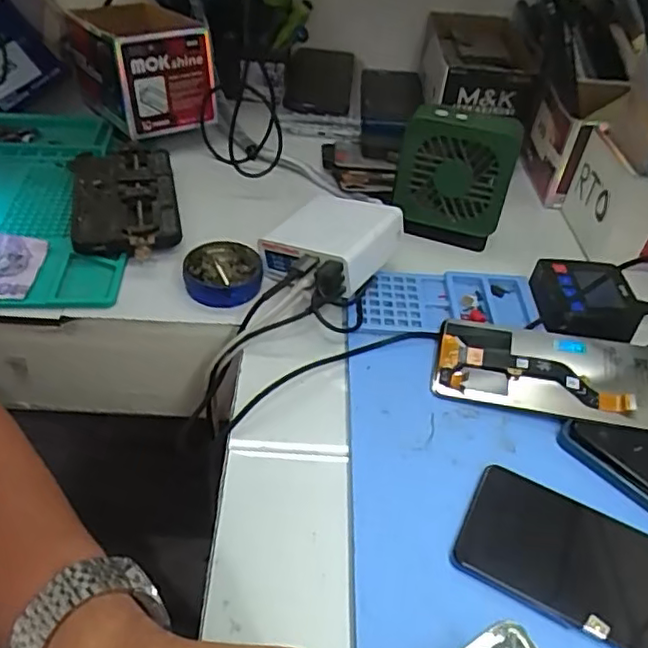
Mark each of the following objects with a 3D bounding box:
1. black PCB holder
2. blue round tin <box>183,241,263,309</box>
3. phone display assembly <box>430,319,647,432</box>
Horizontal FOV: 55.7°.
[{"bbox_3d":[-0.175,-0.108,0.541,0.088,0.024,0.163,-9,46,-15],"label":"black PCB holder"},{"bbox_3d":[-0.080,-0.042,0.489,0.060,0.015,0.059,3,44,-3],"label":"blue round tin"},{"bbox_3d":[0.162,0.033,0.429,0.165,0.010,0.073,8,49,11],"label":"phone display assembly"}]

